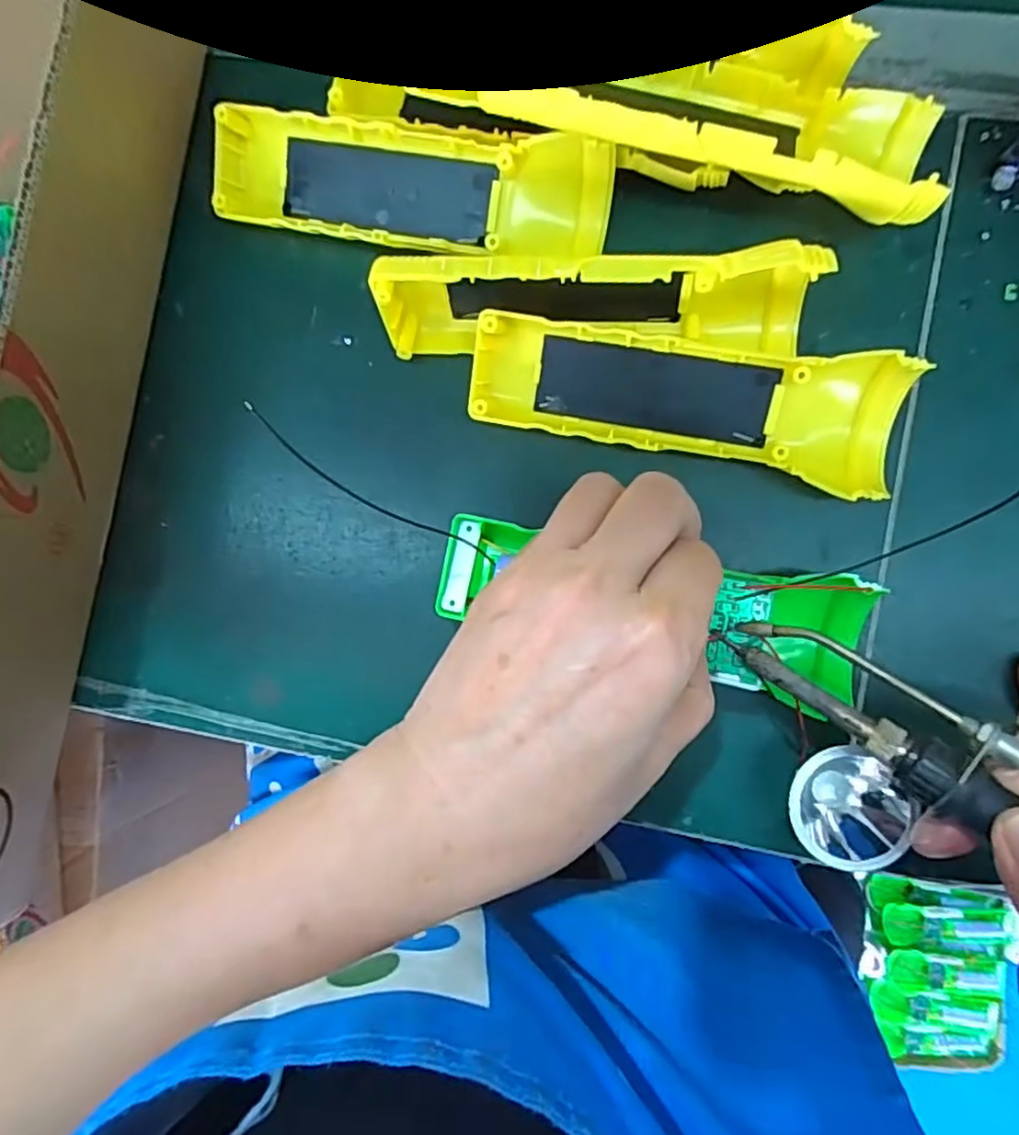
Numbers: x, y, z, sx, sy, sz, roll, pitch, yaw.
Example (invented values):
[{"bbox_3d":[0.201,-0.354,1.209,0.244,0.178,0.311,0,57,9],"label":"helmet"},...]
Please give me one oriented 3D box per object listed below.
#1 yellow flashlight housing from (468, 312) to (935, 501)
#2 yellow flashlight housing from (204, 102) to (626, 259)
[{"bbox_3d":[0.068,-0.064,0.252,0.169,0.030,0.048,9,92,6],"label":"yellow flashlight housing"},{"bbox_3d":[-0.042,-0.154,0.268,0.162,0.025,0.043,11,93,6],"label":"yellow flashlight housing"}]

